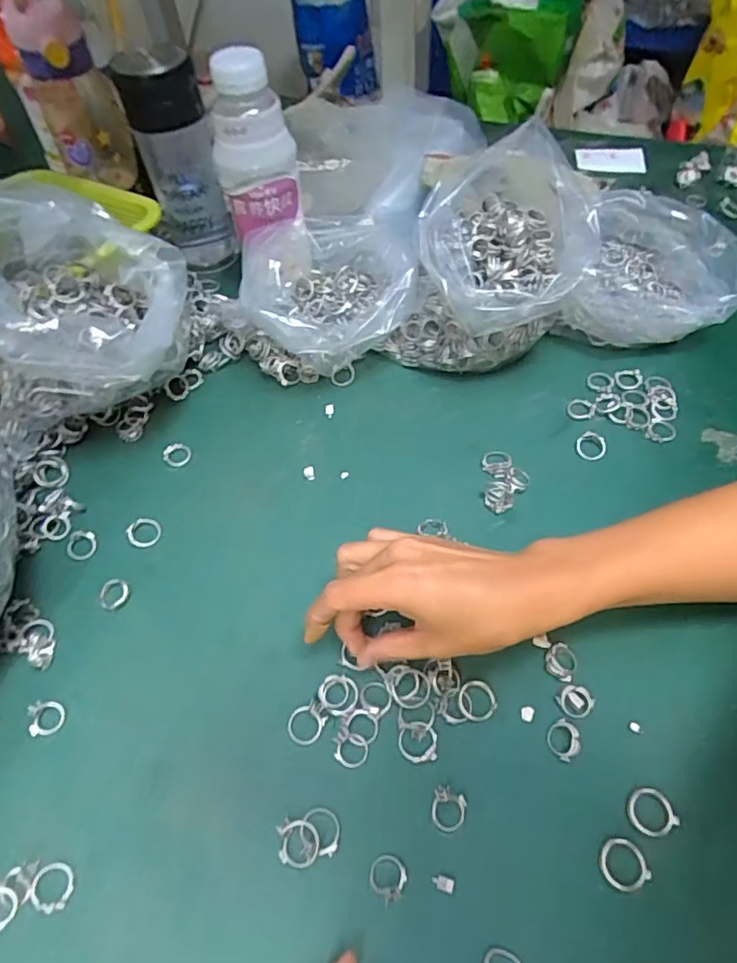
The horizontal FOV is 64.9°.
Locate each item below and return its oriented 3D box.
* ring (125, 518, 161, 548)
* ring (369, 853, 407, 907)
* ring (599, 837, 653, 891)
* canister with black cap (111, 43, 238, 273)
[{"bbox_3d":[-0.163,0.036,0.420,0.023,0.005,0.025,-1,55,2],"label":"ring"},{"bbox_3d":[0.010,0.198,0.290,0.018,0.007,0.020,-32,60,-18],"label":"ring"},{"bbox_3d":[0.127,0.190,0.288,0.022,0.004,0.022,-1,55,2],"label":"ring"},{"bbox_3d":[-0.174,-0.291,0.539,0.066,0.179,0.066,-18,56,-9],"label":"canister with black cap"}]

